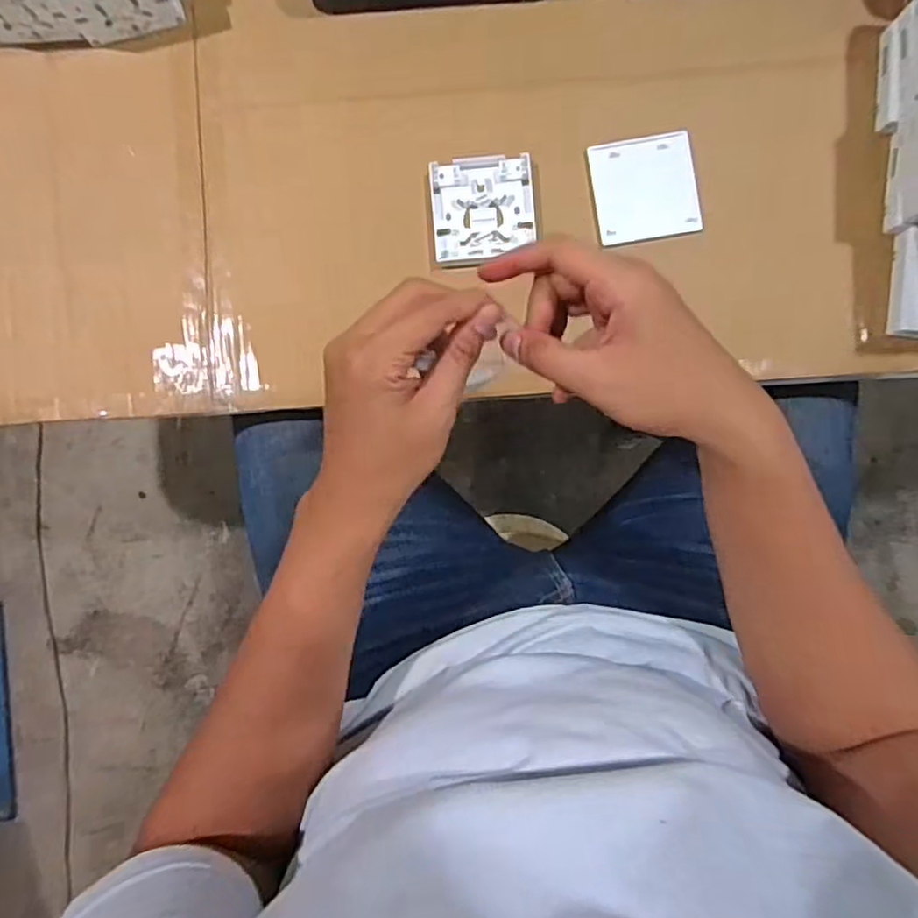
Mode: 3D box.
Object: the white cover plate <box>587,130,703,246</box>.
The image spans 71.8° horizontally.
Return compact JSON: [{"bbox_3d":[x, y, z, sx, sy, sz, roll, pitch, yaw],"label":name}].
[{"bbox_3d":[0.159,-0.233,0.545,0.086,0.010,0.085,-9,90,2],"label":"white cover plate"}]

